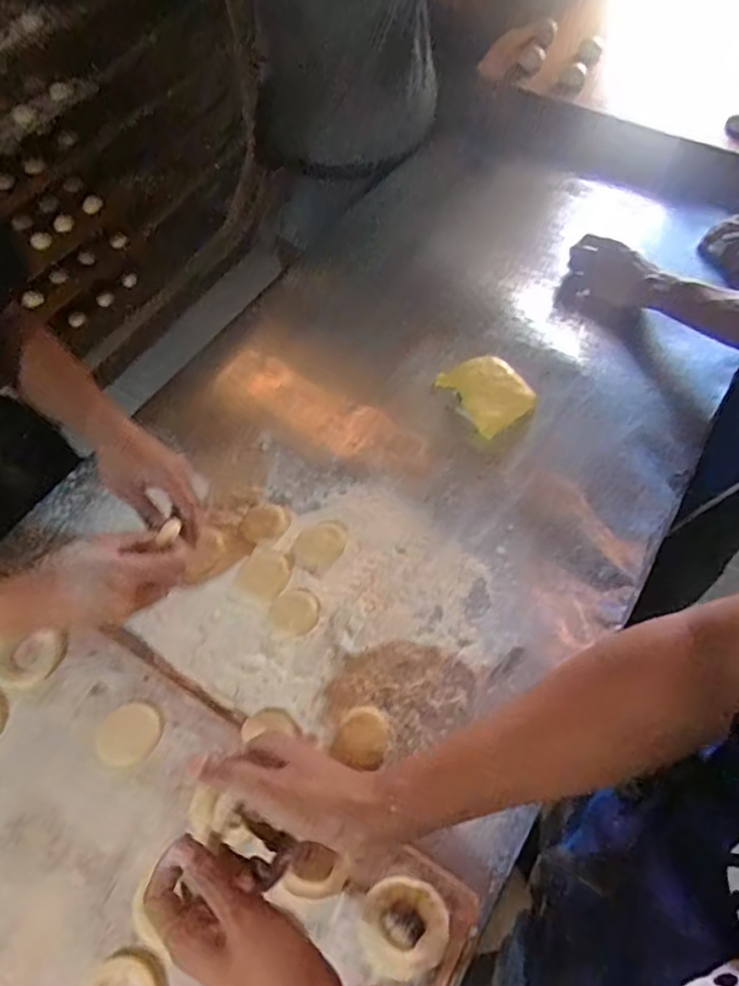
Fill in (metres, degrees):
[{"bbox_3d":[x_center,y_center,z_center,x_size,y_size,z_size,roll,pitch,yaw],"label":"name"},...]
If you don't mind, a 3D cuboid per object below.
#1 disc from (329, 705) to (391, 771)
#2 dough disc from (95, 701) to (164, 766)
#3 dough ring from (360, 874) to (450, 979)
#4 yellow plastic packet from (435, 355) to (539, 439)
[{"bbox_3d":[-0.005,0.239,0.616,0.051,0.006,0.052,20,60,11],"label":"disc"},{"bbox_3d":[-0.227,0.227,0.590,0.060,0.006,0.052,-19,61,-12],"label":"dough disc"},{"bbox_3d":[0.029,0.356,0.513,0.071,0.012,0.069,1,59,-1],"label":"dough ring"},{"bbox_3d":[0.159,-0.137,0.815,0.094,0.034,0.112,-30,64,-18],"label":"yellow plastic packet"}]

